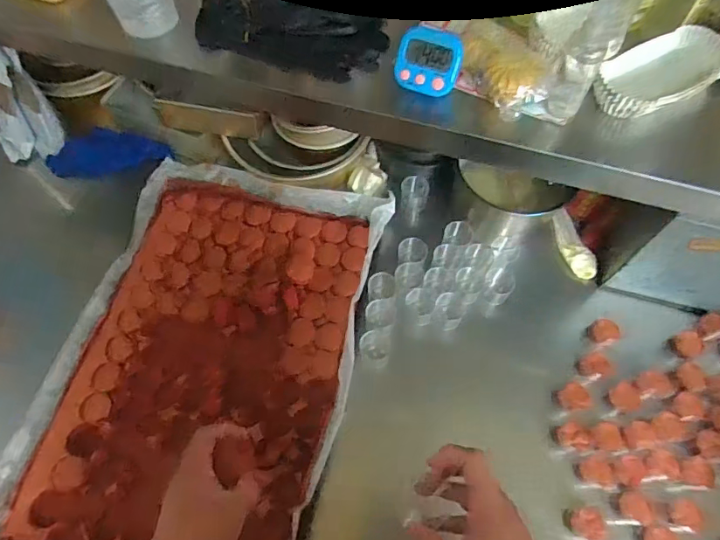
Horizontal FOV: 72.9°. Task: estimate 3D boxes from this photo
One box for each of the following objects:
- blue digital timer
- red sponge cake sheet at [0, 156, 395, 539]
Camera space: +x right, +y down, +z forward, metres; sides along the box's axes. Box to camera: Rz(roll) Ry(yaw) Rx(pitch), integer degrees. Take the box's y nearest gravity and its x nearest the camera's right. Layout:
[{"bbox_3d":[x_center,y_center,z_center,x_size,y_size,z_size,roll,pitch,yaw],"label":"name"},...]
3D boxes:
[{"bbox_3d":[0.074,-0.225,0.528,0.068,0.063,0.016,16,23,12],"label":"blue digital timer"},{"bbox_3d":[-0.218,0.123,0.704,0.402,0.046,0.612,11,65,6],"label":"red sponge cake sheet"}]

